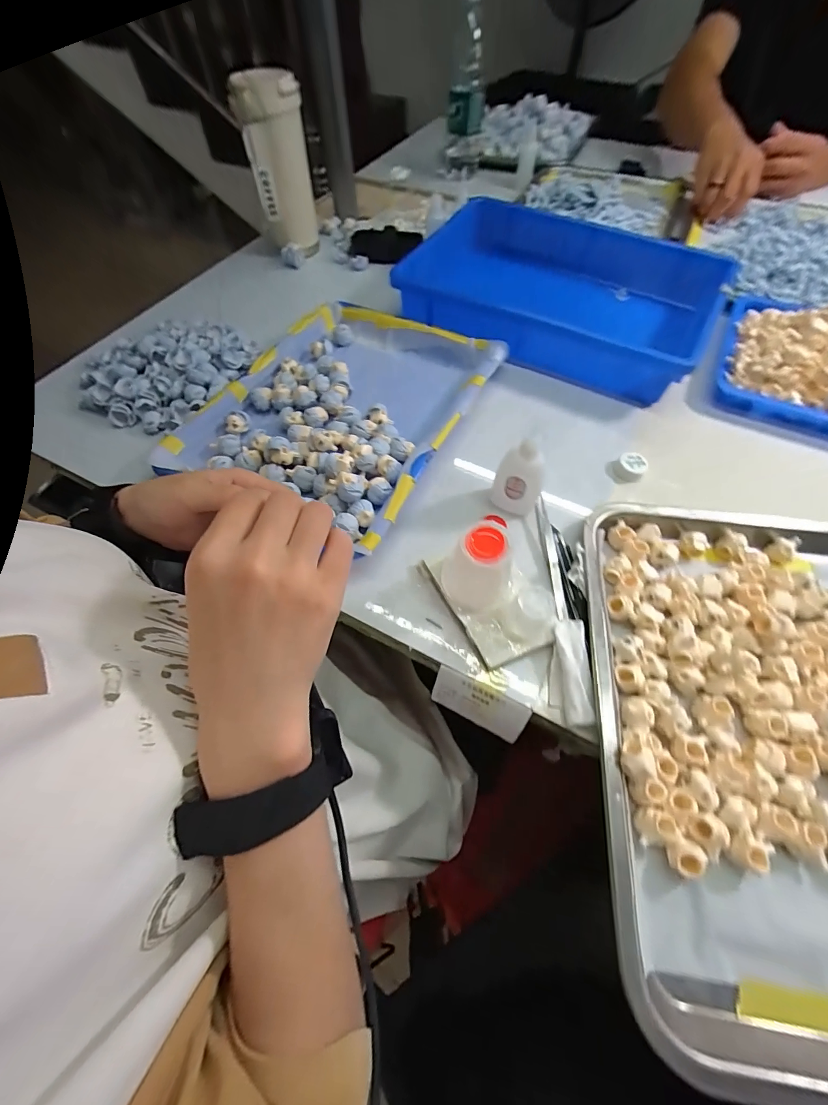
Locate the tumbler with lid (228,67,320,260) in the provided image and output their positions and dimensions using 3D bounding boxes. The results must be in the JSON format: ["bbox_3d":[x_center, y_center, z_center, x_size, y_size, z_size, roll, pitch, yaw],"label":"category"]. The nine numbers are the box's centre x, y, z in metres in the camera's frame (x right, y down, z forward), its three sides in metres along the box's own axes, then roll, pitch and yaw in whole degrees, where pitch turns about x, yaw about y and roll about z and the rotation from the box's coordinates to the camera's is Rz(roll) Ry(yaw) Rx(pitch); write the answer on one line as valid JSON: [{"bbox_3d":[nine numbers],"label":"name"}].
[{"bbox_3d":[-0.174,-0.505,0.532,0.078,0.176,0.071,-2,59,3],"label":"tumbler with lid"}]

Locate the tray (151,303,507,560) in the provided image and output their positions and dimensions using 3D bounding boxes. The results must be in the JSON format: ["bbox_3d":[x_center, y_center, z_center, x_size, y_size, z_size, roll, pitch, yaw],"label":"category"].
[{"bbox_3d":[-0.078,-0.157,0.439,0.255,0.046,0.324,24,64,15],"label":"tray"}]

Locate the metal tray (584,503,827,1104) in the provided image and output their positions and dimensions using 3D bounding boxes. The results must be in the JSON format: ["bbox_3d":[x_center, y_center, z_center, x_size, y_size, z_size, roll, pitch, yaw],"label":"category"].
[{"bbox_3d":[0.263,0.116,0.272,0.262,0.031,0.354,6,59,7],"label":"metal tray"}]

